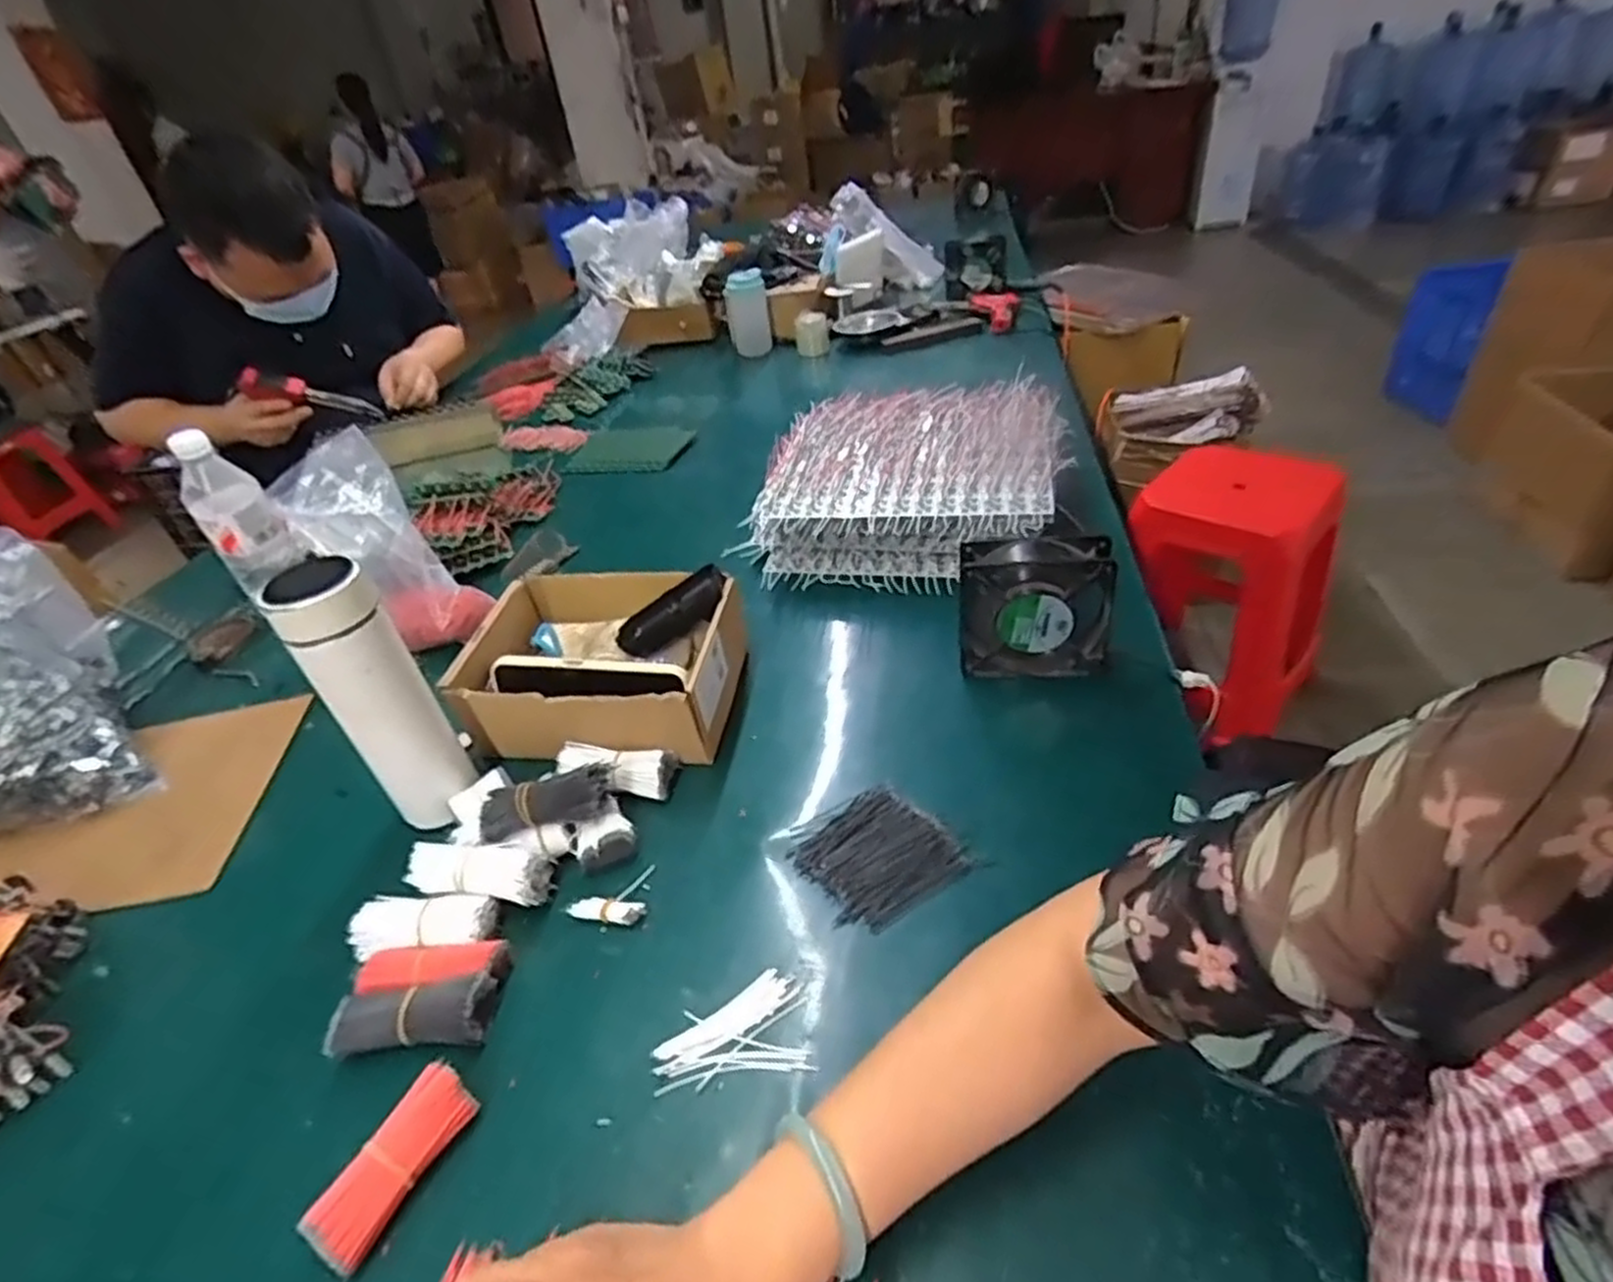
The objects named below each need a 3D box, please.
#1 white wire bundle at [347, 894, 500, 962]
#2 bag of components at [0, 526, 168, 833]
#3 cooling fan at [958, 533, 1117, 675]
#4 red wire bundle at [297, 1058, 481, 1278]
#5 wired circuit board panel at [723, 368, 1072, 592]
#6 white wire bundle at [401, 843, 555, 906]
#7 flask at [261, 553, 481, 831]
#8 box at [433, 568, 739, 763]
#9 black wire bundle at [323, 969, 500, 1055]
[{"bbox_3d":[-0.263,0.198,0.542,0.095,0.033,0.041,-10,36,-1],"label":"white wire bundle"},{"bbox_3d":[-0.717,0.060,0.665,0.194,0.188,0.167,-27,42,-23],"label":"bag of components"},{"bbox_3d":[0.190,-0.026,0.654,0.119,0.119,0.034,0,37,12],"label":"cooling fan"},{"bbox_3d":[-0.221,0.282,0.423,0.028,0.035,0.091,12,41,25],"label":"red wire bundle"},{"bbox_3d":[0.118,-0.186,0.903,0.336,0.103,0.306,1,38,12],"label":"wired circuit board panel"},{"bbox_3d":[-0.231,0.168,0.562,0.091,0.045,0.039,0,37,12],"label":"white wire bundle"},{"bbox_3d":[-0.311,0.052,0.582,0.066,0.230,0.055,-29,41,-25],"label":"flask"},{"bbox_3d":[-0.177,0.019,0.703,0.225,0.097,0.179,-1,37,11],"label":"box"},{"bbox_3d":[-0.246,0.233,0.490,0.091,0.032,0.037,-9,37,0],"label":"black wire bundle"}]

